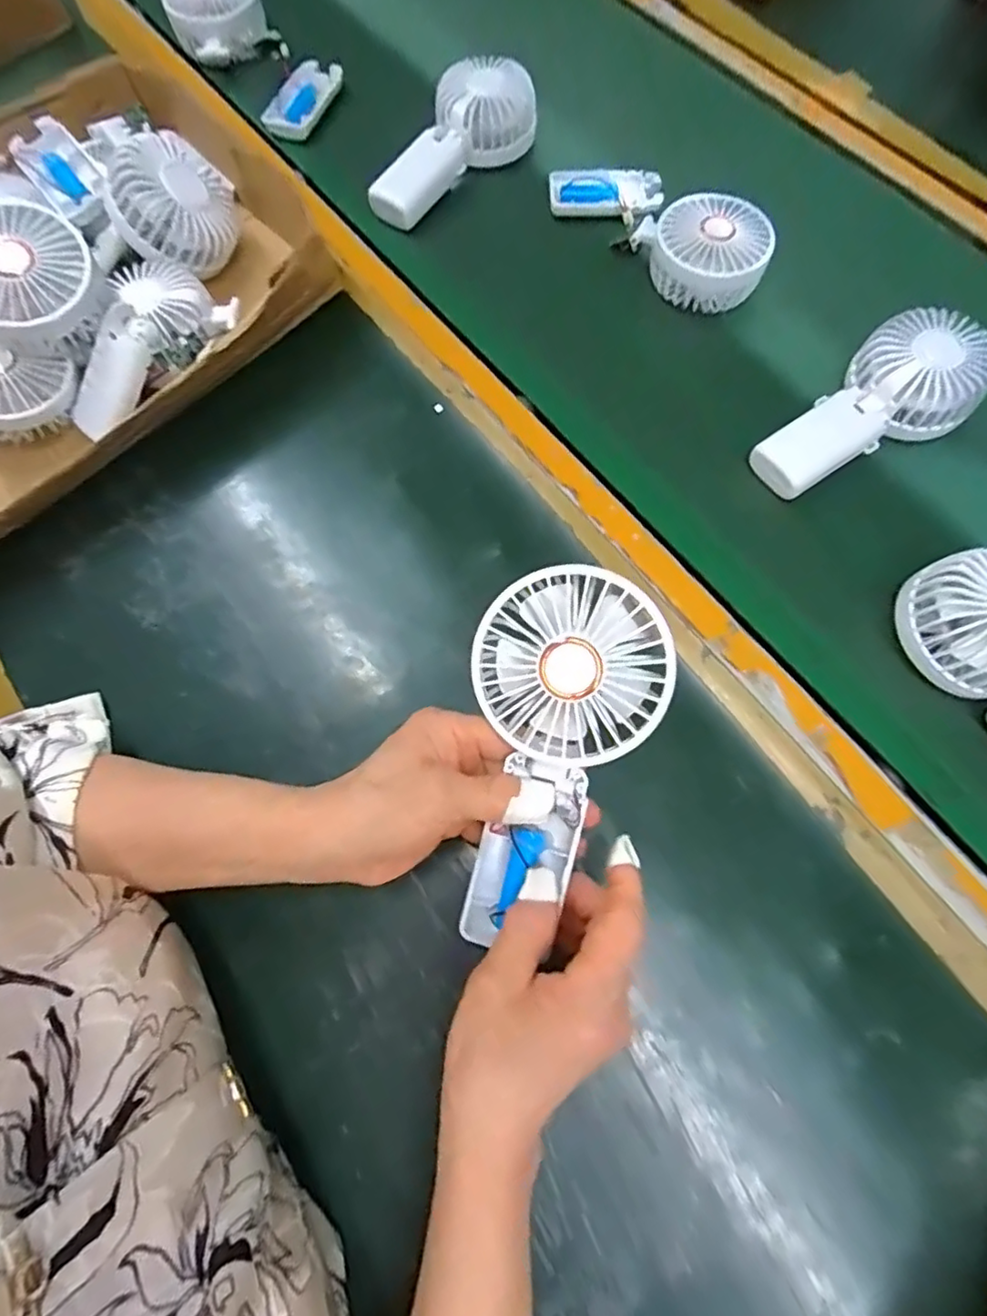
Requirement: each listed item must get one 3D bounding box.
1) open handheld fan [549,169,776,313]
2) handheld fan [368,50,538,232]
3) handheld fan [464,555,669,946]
[{"bbox_3d":[0.136,-0.355,0.496,0.079,0.041,0.196,-37,74,-13],"label":"open handheld fan"},{"bbox_3d":[-0.030,-0.437,0.524,0.071,0.055,0.173,29,72,10],"label":"handheld fan"},{"bbox_3d":[0.025,0.045,0.287,0.080,0.034,0.174,15,103,6],"label":"handheld fan"}]

